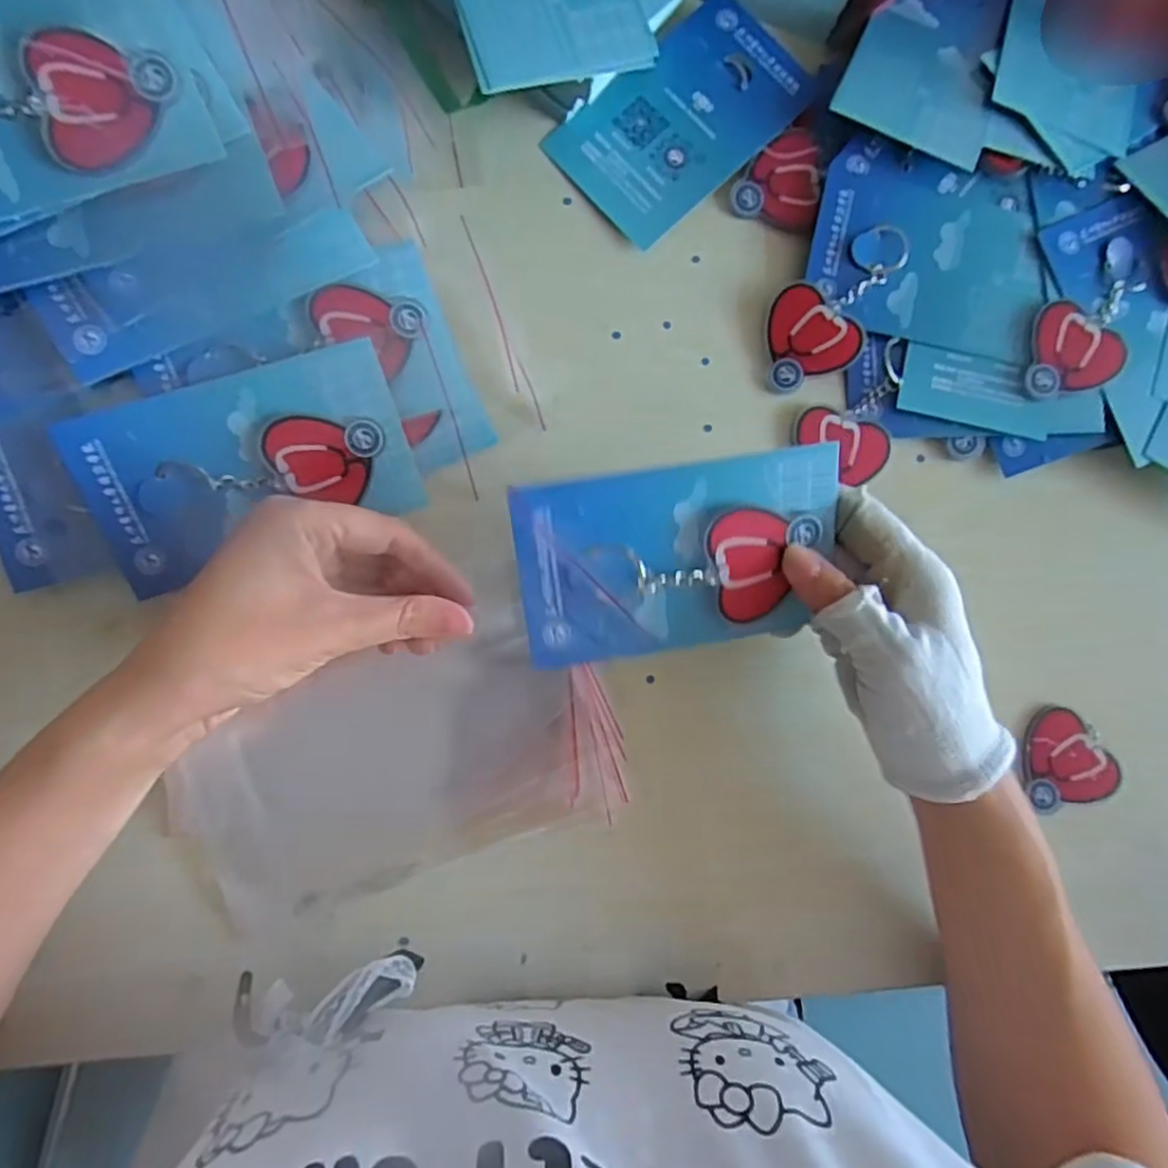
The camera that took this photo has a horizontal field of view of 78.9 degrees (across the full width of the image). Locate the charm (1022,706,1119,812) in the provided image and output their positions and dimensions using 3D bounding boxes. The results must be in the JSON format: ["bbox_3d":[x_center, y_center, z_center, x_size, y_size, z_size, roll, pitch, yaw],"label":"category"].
[{"bbox_3d":[0.254,0.091,0.373,0.045,0.006,0.051,-12,84,2],"label":"charm"}]

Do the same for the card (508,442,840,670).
[{"bbox_3d":[0.040,-0.009,0.291,0.131,0.007,0.078,-8,109,-5],"label":"card"}]

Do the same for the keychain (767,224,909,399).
[{"bbox_3d":[0.133,-0.143,0.372,0.097,0.012,0.053,-34,90,-9],"label":"keychain"}]

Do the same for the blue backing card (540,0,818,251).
[{"bbox_3d":[0.053,-0.249,0.375,0.135,0.004,0.077,-45,92,-9],"label":"blue backing card"}]

